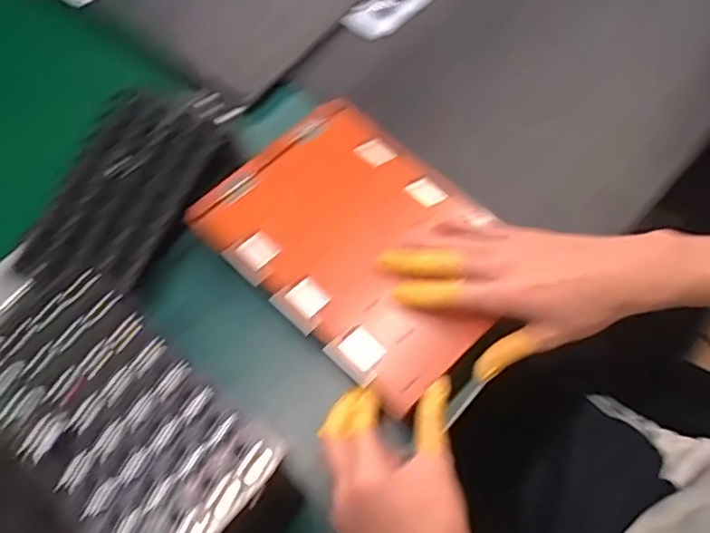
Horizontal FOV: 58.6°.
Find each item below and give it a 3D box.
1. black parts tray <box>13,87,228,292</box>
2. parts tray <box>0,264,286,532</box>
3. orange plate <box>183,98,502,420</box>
[{"bbox_3d":[-0.202,-0.070,0.542,0.119,0.024,0.189,20,66,13],"label":"black parts tray"},{"bbox_3d":[-0.145,0.084,0.375,0.200,0.022,0.101,39,71,20],"label":"parts tray"},{"bbox_3d":[0.006,-0.025,0.517,0.246,0.020,0.176,40,72,21],"label":"orange plate"}]

